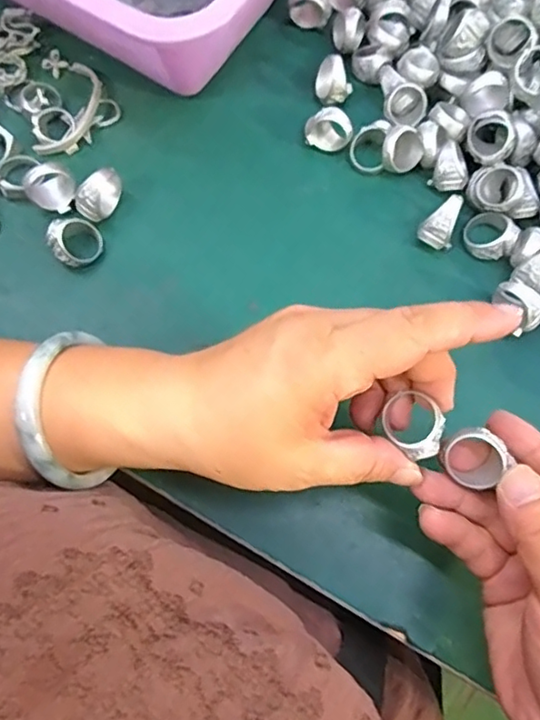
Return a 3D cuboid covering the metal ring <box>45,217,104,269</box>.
[{"bbox_3d":[-0.106,-0.064,0.312,0.027,0.009,0.028,-46,122,-23],"label":"metal ring"}]

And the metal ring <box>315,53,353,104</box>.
[{"bbox_3d":[0.038,-0.164,0.342,0.022,0.023,0.020,0,75,-1],"label":"metal ring"}]

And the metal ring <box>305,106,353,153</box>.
[{"bbox_3d":[0.034,-0.133,0.336,0.025,0.019,0.017,-10,75,-4],"label":"metal ring"}]

